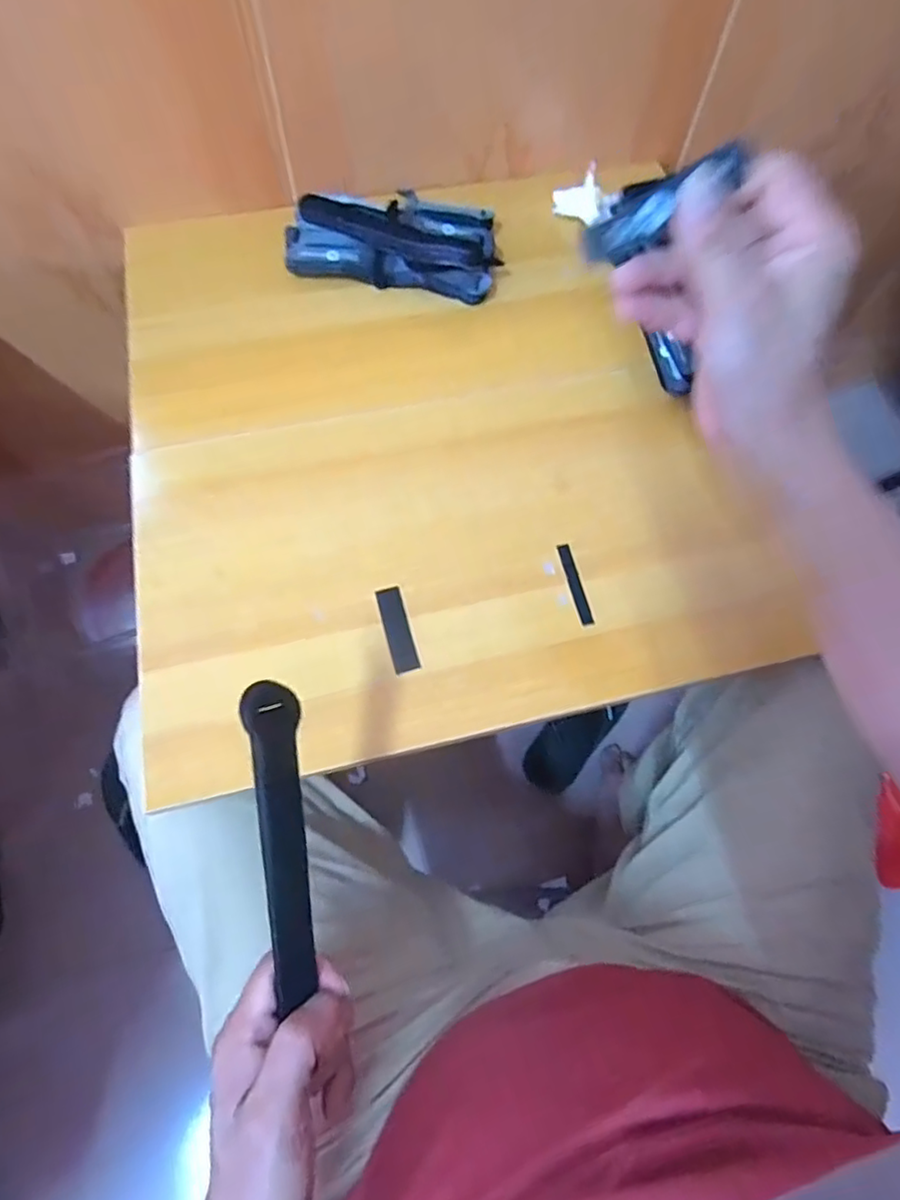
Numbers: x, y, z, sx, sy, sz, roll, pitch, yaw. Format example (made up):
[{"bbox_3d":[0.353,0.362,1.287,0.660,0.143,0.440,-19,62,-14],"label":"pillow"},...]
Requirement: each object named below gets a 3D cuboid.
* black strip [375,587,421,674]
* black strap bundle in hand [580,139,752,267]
[{"bbox_3d":[-0.040,0.023,0.460,0.019,0.006,0.067,-14,68,-9],"label":"black strip"},{"bbox_3d":[0.098,-0.181,0.280,0.020,0.079,0.012,31,62,-33],"label":"black strap bundle in hand"}]

